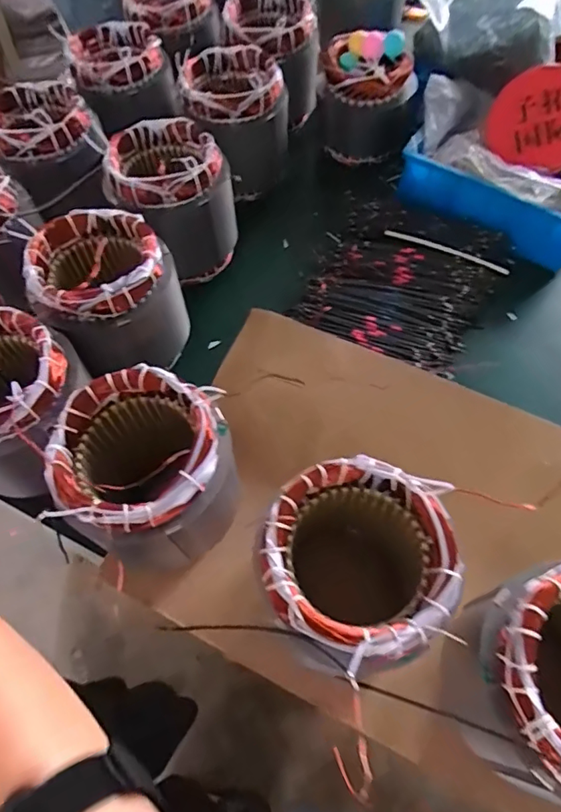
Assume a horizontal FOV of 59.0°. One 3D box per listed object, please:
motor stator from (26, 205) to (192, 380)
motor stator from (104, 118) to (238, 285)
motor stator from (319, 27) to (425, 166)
[{"bbox_3d":[-0.197,-0.121,0.584,0.137,0.167,0.136,0,61,0],"label":"motor stator"},{"bbox_3d":[-0.143,-0.274,0.662,0.150,0.144,0.146,-10,61,-5],"label":"motor stator"},{"bbox_3d":[0.143,-0.499,0.796,0.149,0.145,0.149,-6,61,-3],"label":"motor stator"}]

